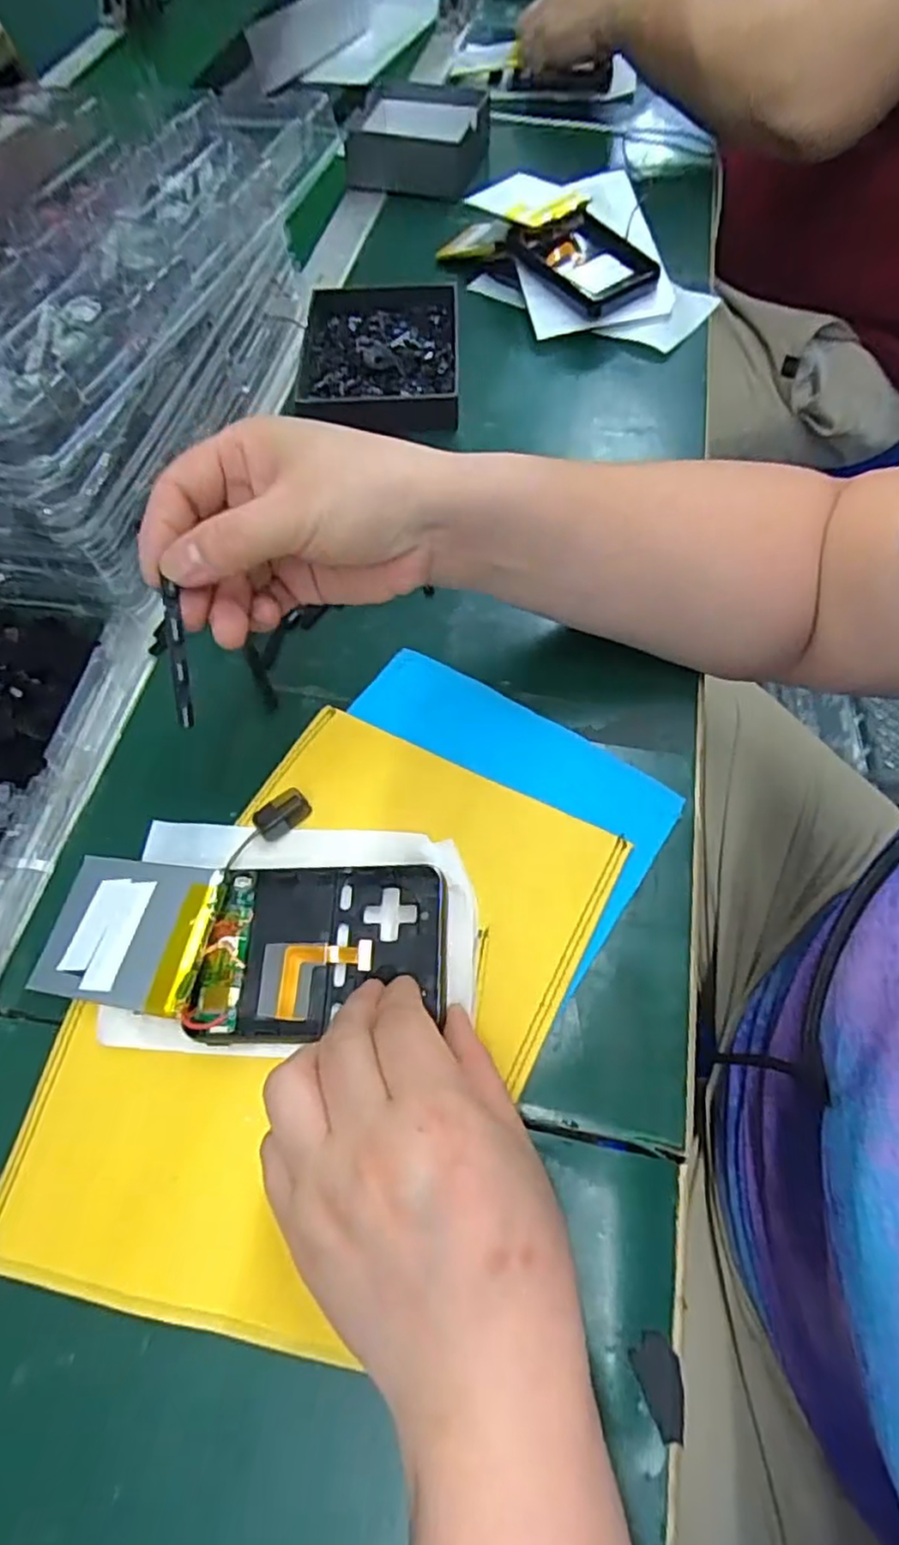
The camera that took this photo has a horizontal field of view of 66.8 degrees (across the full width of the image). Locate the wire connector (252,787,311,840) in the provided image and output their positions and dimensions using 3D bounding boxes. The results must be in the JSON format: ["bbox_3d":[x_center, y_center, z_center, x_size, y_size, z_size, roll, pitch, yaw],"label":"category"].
[{"bbox_3d":[-0.079,0.020,0.322,0.026,0.010,0.014,-40,70,-18],"label":"wire connector"}]

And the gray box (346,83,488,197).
[{"bbox_3d":[-0.026,-0.603,0.650,0.127,0.040,0.126,6,62,7],"label":"gray box"}]

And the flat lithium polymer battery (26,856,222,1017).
[{"bbox_3d":[-0.141,0.068,0.295,0.081,0.006,0.061,2,63,20],"label":"flat lithium polymer battery"}]

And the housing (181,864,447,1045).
[{"bbox_3d":[-0.053,0.076,0.291,0.102,0.017,0.073,1,63,0],"label":"housing"}]

